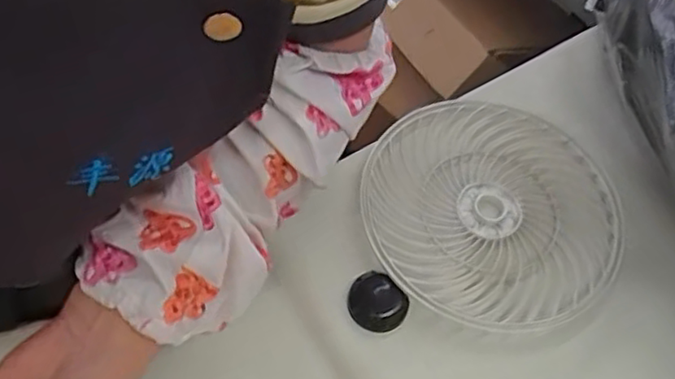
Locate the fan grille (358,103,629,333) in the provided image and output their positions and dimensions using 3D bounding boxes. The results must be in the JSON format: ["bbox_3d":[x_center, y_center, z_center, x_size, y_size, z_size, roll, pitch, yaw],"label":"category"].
[{"bbox_3d":[0.110,0.016,0.460,0.182,0.017,0.168,1,60,-2],"label":"fan grille"}]

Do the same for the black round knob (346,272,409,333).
[{"bbox_3d":[0.025,0.075,0.425,0.034,0.015,0.040,-38,68,-21],"label":"black round knob"}]

